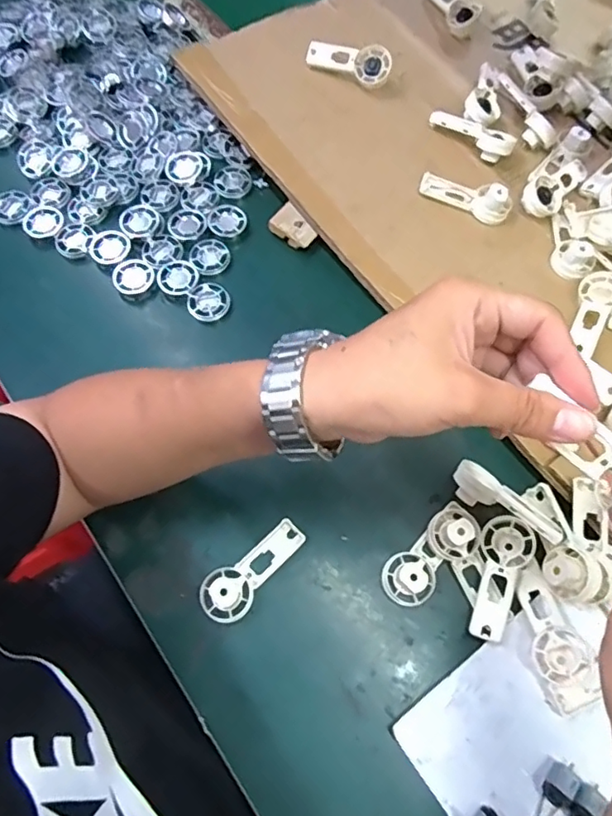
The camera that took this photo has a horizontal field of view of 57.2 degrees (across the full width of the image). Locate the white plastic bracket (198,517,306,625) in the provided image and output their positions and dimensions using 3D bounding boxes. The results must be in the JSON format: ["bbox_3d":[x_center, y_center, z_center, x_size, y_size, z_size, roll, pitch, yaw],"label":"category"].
[{"bbox_3d":[-0.041,0.124,0.436,0.038,0.023,0.094,42,71,15],"label":"white plastic bracket"}]

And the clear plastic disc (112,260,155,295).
[{"bbox_3d":[-0.168,-0.128,0.545,0.039,0.010,0.033,-19,68,-10],"label":"clear plastic disc"}]

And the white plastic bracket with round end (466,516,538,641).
[{"bbox_3d":[0.148,0.130,0.429,0.036,0.021,0.091,18,67,6],"label":"white plastic bracket with round end"}]

